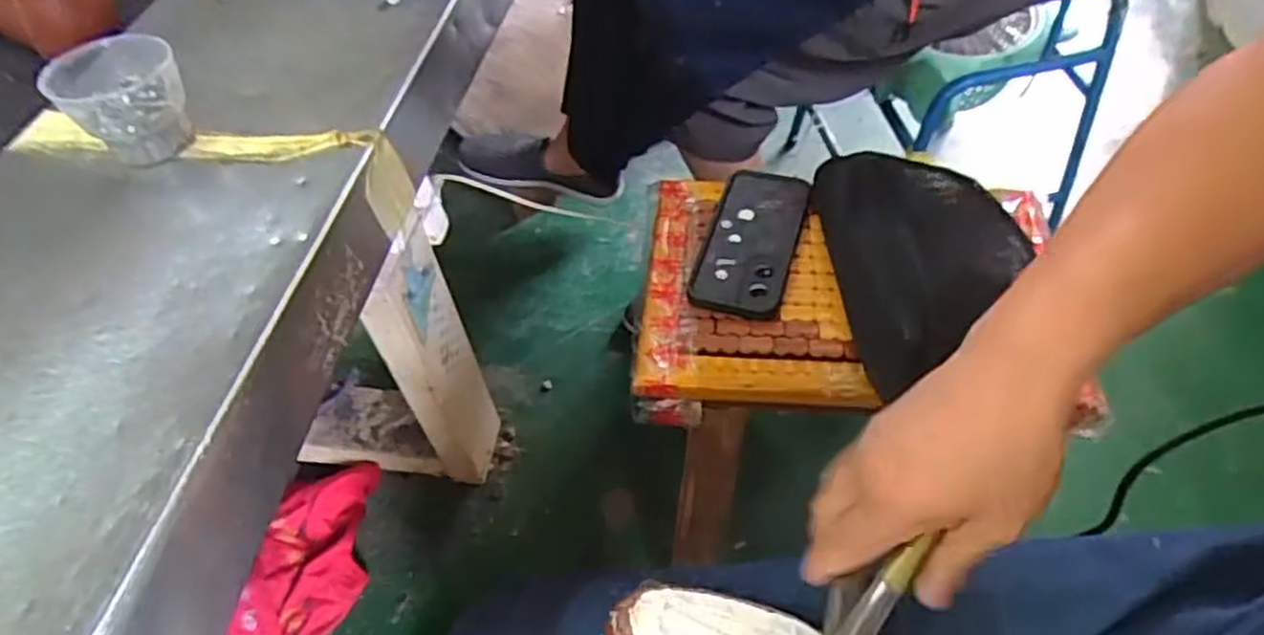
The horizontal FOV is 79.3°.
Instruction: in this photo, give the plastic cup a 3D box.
[{"bbox_3d":[-0.284,-0.124,0.431,0.065,0.052,0.058,-27,55,-14],"label":"plastic cup"}]

